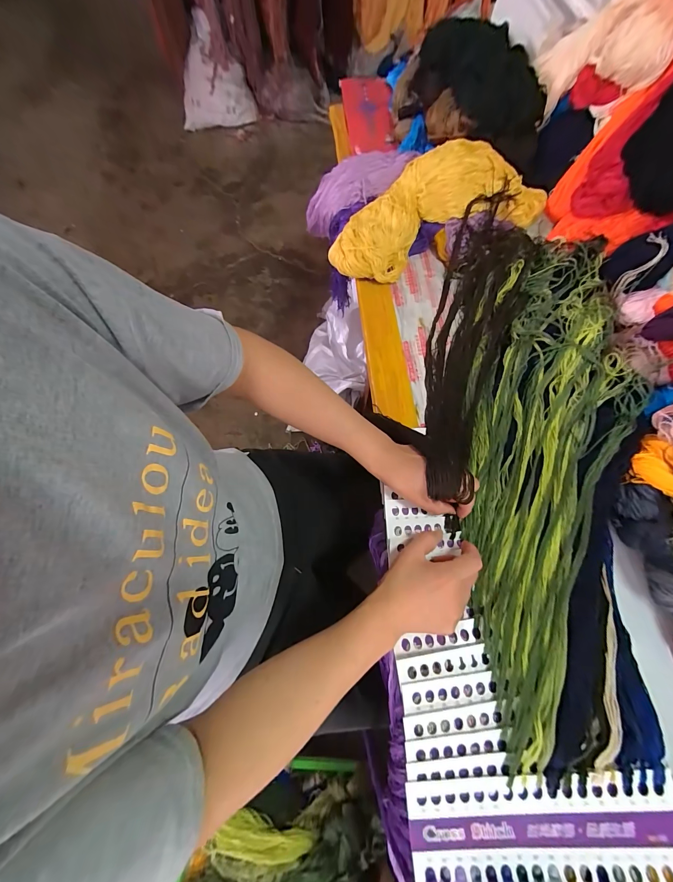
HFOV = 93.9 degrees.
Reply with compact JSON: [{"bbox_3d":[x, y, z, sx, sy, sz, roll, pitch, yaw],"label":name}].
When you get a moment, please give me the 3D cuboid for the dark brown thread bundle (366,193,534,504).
[{"bbox_3d":[0.212,-0.180,0.522,0.126,0.102,0.578,19,66,6],"label":"dark brown thread bundle"}]

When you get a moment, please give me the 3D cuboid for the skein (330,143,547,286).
[{"bbox_3d":[0.179,-0.434,0.586,0.405,0.096,0.178,-19,71,-8],"label":"skein"}]

